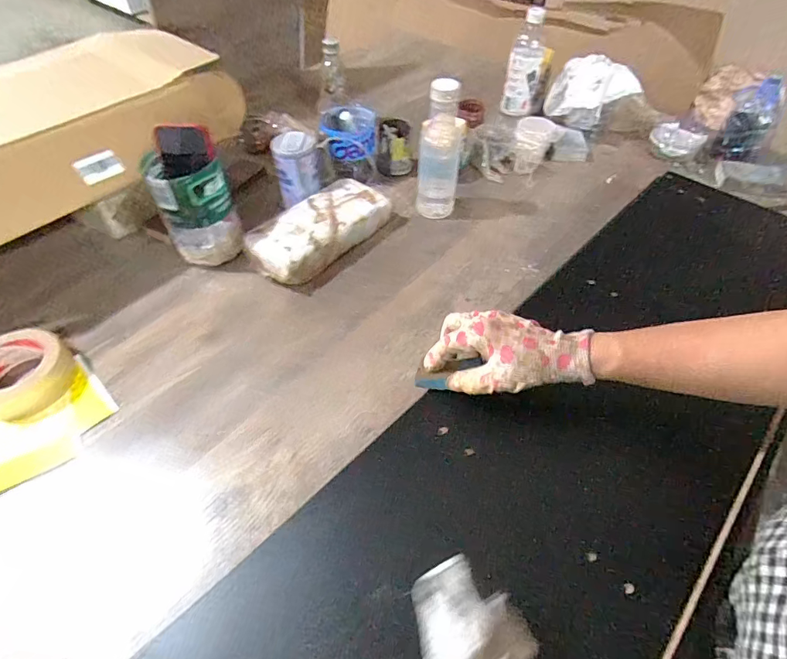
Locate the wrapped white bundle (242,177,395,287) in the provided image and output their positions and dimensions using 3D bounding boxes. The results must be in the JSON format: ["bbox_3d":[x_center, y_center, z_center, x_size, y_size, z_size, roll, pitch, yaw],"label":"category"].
[{"bbox_3d":[-0.110,-0.161,0.687,0.114,0.059,0.236,36,59,26],"label":"wrapped white bundle"}]

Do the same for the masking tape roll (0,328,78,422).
[{"bbox_3d":[-0.450,0.054,0.520,0.102,0.050,0.102,0,51,0],"label":"masking tape roll"}]

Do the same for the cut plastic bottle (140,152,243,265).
[{"bbox_3d":[-0.284,-0.171,0.635,0.095,0.153,0.089,-21,54,-17],"label":"cut plastic bottle"}]

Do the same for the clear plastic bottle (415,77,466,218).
[{"bbox_3d":[0.075,-0.283,0.690,0.065,0.210,0.055,6,51,4],"label":"clear plastic bottle"}]

